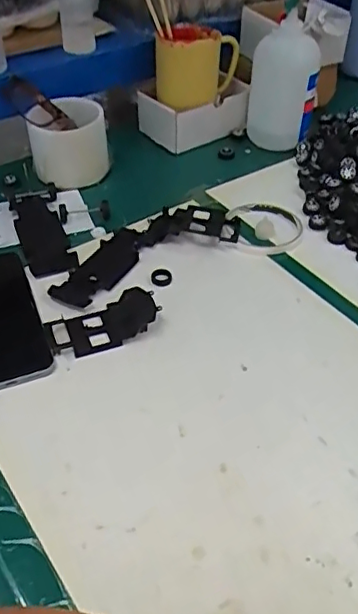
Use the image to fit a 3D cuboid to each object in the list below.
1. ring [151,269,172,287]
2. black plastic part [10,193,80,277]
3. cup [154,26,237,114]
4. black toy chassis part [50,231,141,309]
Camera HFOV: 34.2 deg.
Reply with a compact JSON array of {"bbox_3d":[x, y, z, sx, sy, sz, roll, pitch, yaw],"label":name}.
[{"bbox_3d":[-0.017,-0.027,0.558,0.020,0.009,0.021,-1,44,1],"label":"ring"},{"bbox_3d":[-0.144,-0.079,0.607,0.047,0.015,0.140,-17,46,-15],"label":"black plastic part"},{"bbox_3d":[0.022,-0.301,0.727,0.097,0.077,0.102,-1,44,1],"label":"cup"},{"bbox_3d":[-0.073,-0.038,0.570,0.051,0.006,0.113,22,49,23],"label":"black toy chassis part"}]

